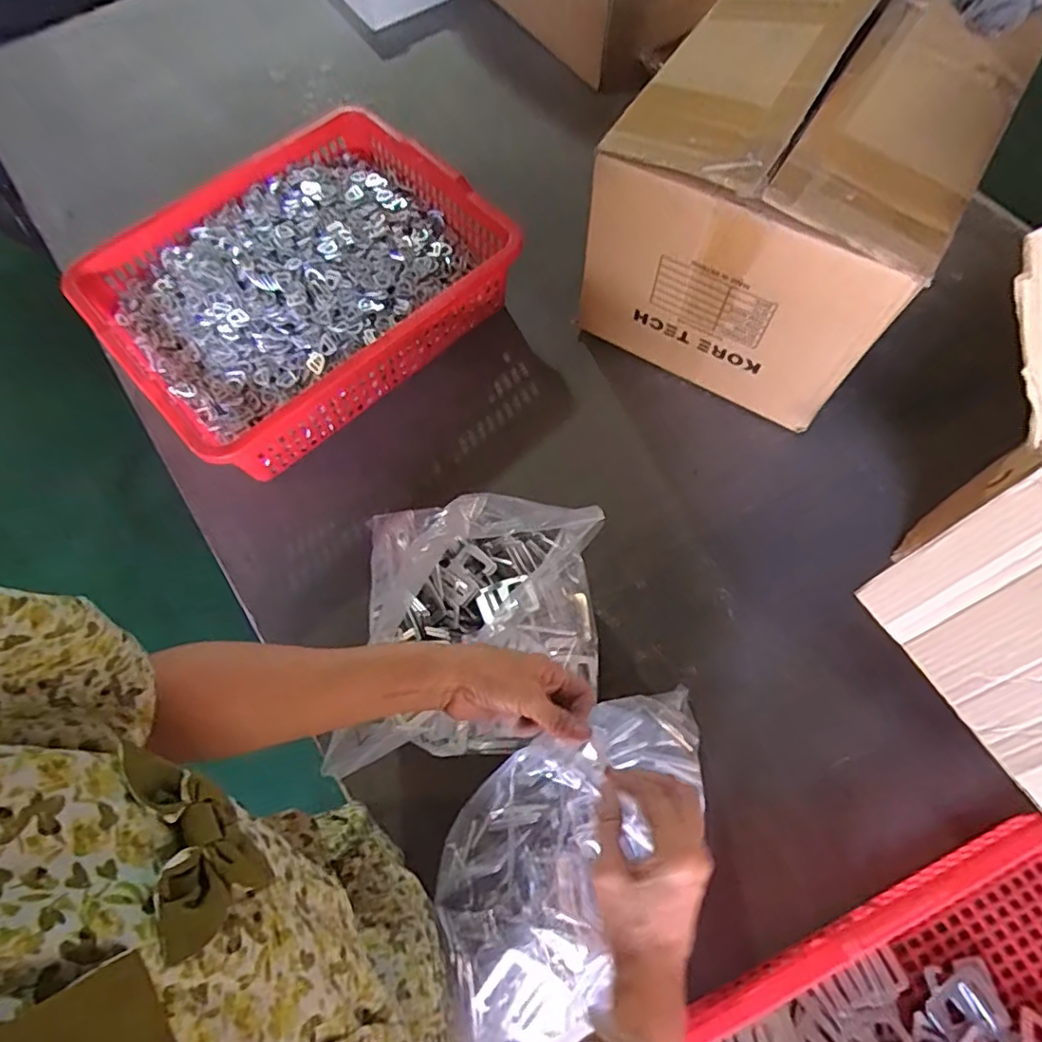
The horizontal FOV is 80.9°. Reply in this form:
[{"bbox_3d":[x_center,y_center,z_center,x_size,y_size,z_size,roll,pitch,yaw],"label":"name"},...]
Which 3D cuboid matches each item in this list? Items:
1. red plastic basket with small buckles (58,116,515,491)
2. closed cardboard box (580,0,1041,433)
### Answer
[{"bbox_3d":[-0.298,-0.326,0.845,0.490,0.137,0.405,-42,70,-15],"label":"red plastic basket with small buckles"},{"bbox_3d":[0.365,-0.453,0.772,0.339,0.308,0.529,31,71,15],"label":"closed cardboard box"}]

